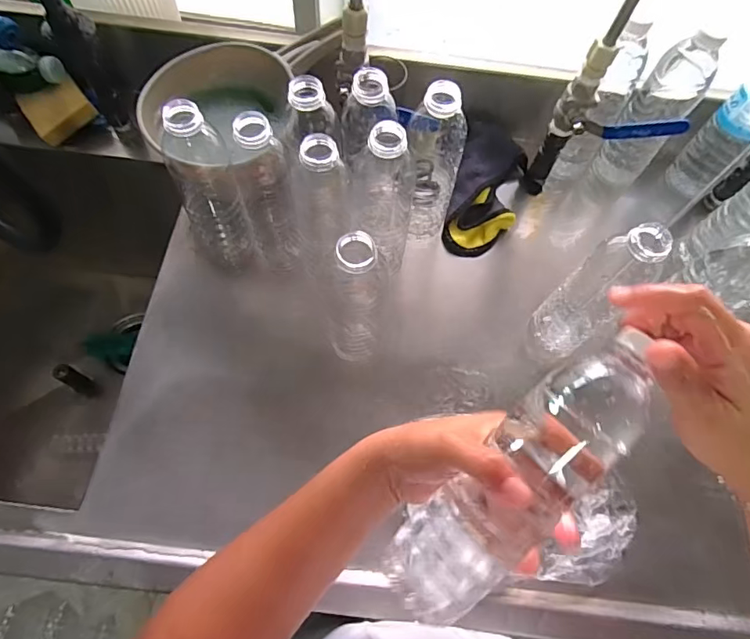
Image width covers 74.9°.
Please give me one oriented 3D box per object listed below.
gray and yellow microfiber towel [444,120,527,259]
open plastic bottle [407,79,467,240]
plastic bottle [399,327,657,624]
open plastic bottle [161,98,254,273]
[{"bbox_3d":[0.138,-0.169,0.629,0.100,0.053,0.178,15,66,3],"label":"gray and yellow microfiber towel"},{"bbox_3d":[0.064,-0.175,0.535,0.059,0.202,0.075,16,66,4],"label":"open plastic bottle"},{"bbox_3d":[0.092,0.098,0.302,0.062,0.061,0.198,43,89,14],"label":"plastic bottle"},{"bbox_3d":[-0.175,-0.137,0.506,0.064,0.197,0.075,-26,70,-14],"label":"open plastic bottle"}]

